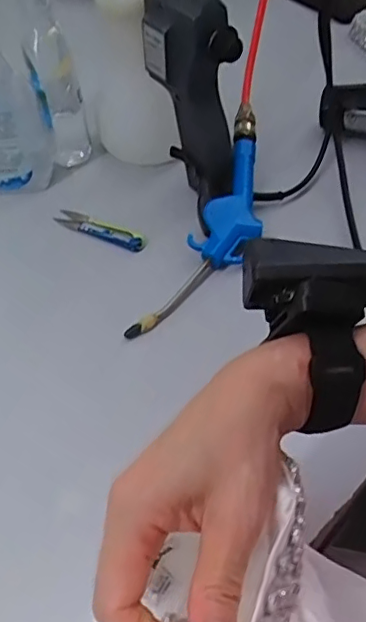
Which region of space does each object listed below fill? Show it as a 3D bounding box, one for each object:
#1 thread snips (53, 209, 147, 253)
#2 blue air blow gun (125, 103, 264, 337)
[{"bbox_3d":[-0.080,-0.080,0.563,0.099,0.014,0.018,21,54,20],"label":"thread snips"},{"bbox_3d":[0.037,-0.078,0.535,0.062,0.043,0.271,19,71,18],"label":"blue air blow gun"}]

